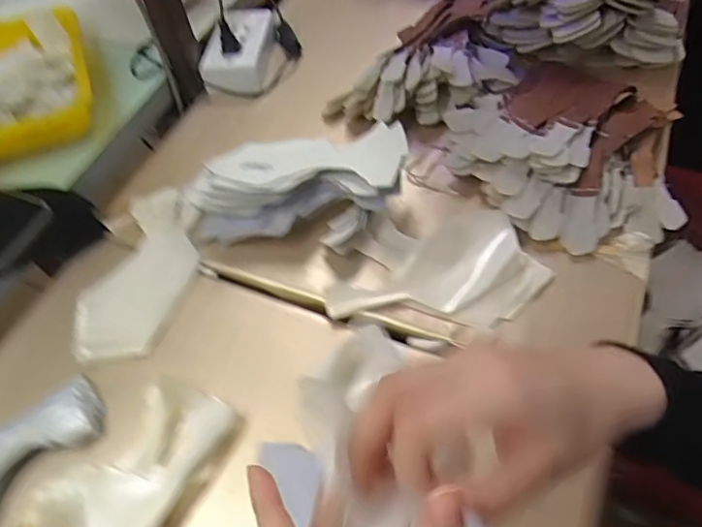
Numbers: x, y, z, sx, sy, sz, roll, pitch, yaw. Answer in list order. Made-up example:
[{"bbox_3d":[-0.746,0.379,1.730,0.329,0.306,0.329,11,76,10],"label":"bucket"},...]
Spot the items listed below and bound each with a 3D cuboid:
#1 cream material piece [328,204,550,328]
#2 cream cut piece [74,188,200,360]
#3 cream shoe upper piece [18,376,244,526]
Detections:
[{"bbox_3d":[0.078,-0.005,0.520,0.183,0.024,0.123,1,55,8],"label":"cream material piece"},{"bbox_3d":[-0.202,0.008,0.555,0.088,0.017,0.188,9,56,13],"label":"cream cut piece"},{"bbox_3d":[-0.166,0.166,0.430,0.094,0.030,0.172,34,65,26],"label":"cream shoe upper piece"}]

